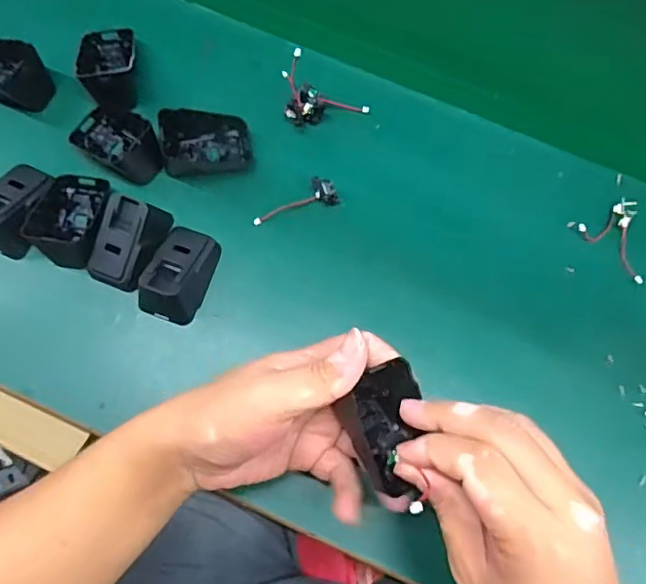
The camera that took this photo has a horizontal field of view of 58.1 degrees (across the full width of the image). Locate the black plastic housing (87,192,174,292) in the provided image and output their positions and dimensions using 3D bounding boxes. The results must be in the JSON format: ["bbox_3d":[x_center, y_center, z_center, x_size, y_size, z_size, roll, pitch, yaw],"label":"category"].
[{"bbox_3d":[-0.145,-0.039,0.430,0.043,0.035,0.069,24,76,5],"label":"black plastic housing"}]

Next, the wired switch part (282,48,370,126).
[{"bbox_3d":[-0.008,-0.156,0.468,0.074,0.019,0.050,39,78,8],"label":"wired switch part"}]

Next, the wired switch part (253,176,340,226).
[{"bbox_3d":[-0.022,-0.071,0.453,0.068,0.015,0.020,-16,76,-6],"label":"wired switch part"}]

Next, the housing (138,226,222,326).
[{"bbox_3d":[-0.105,-0.015,0.424,0.040,0.036,0.068,21,76,4],"label":"housing"}]

